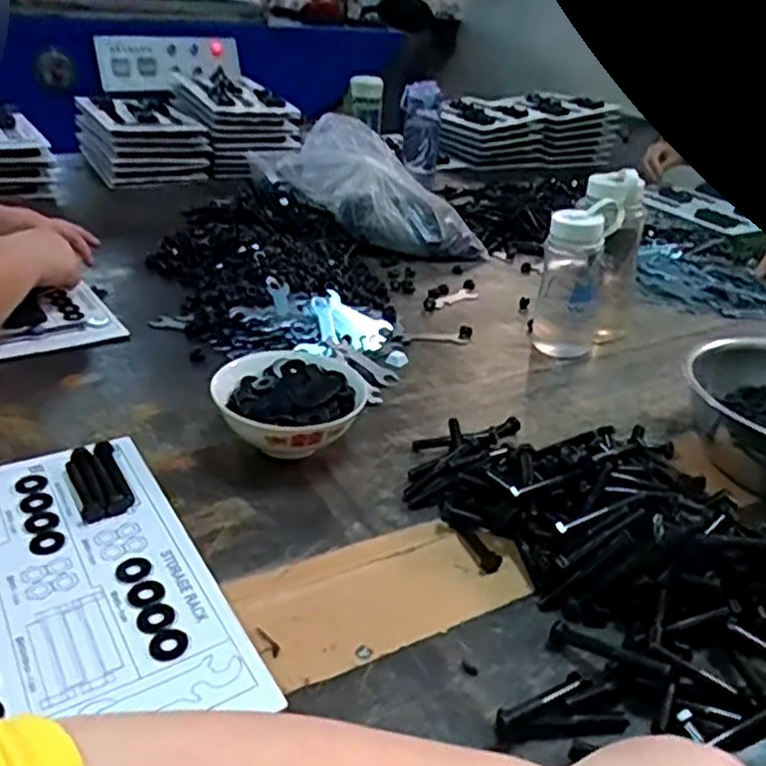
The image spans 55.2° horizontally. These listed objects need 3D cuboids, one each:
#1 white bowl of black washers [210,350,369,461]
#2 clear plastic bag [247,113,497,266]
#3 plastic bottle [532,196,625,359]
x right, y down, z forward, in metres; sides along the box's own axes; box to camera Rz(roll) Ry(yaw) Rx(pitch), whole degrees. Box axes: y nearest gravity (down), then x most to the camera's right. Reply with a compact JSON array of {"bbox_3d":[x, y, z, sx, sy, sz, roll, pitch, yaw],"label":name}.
[{"bbox_3d":[-0.085,0.027,0.680,0.134,0.063,0.142,4,29,-2],"label":"white bowl of black washers"},{"bbox_3d":[-0.028,-0.315,1.225,0.180,0.141,0.412,-24,53,-41],"label":"clear plastic bag"},{"bbox_3d":[0.233,-0.131,0.893,0.075,0.177,0.076,13,30,14],"label":"plastic bottle"}]

